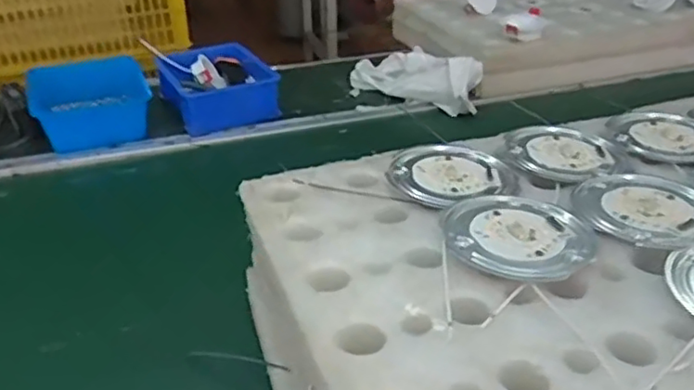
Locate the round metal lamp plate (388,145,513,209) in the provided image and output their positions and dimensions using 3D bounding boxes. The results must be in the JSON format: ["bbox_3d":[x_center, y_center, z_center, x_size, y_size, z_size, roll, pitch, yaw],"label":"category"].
[{"bbox_3d":[0.086,-0.020,0.537,0.103,0.013,0.084,-15,33,-22],"label":"round metal lamp plate"}]

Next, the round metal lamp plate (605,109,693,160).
[{"bbox_3d":[0.298,-0.059,0.599,0.103,0.006,0.096,-1,30,1],"label":"round metal lamp plate"}]

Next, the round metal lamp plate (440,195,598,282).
[{"bbox_3d":[0.122,0.024,0.448,0.094,0.014,0.104,22,38,35],"label":"round metal lamp plate"}]

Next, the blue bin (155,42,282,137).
[{"bbox_3d":[-0.207,-0.170,1.006,0.165,0.069,0.184,-16,33,-22],"label":"blue bin"}]

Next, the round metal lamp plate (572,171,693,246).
[{"bbox_3d":[0.227,0.005,0.485,0.094,0.007,0.110,22,38,35],"label":"round metal lamp plate"}]

